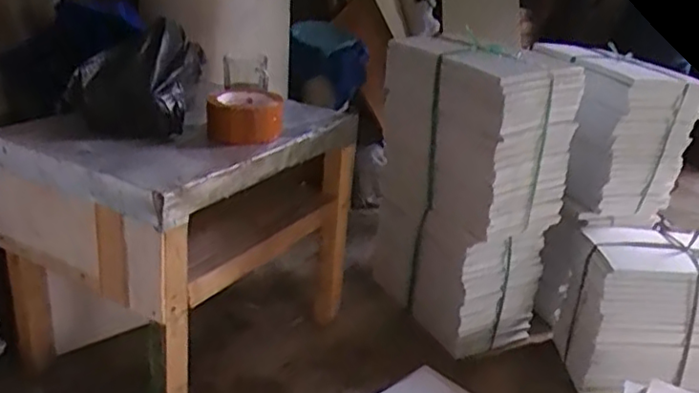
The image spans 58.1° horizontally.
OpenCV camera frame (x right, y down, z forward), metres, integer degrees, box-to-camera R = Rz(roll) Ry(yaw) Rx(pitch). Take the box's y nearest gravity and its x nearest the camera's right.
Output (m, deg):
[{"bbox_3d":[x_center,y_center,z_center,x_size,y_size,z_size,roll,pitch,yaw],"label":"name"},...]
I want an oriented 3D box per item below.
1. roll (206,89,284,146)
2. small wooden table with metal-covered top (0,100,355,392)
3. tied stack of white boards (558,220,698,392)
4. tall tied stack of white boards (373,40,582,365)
[{"bbox_3d":[-0.146,-0.113,0.880,0.102,0.050,0.115,-1,24,-10],"label":"roll"},{"bbox_3d":[-0.243,0.059,0.961,0.325,0.354,0.415,16,26,26],"label":"small wooden table with metal-covered top"},{"bbox_3d":[0.509,0.188,1.024,0.290,0.232,0.187,3,23,-1],"label":"tied stack of white boards"},{"bbox_3d":[0.186,-0.020,1.095,0.167,0.462,0.316,-10,27,-28],"label":"tall tied stack of white boards"}]

